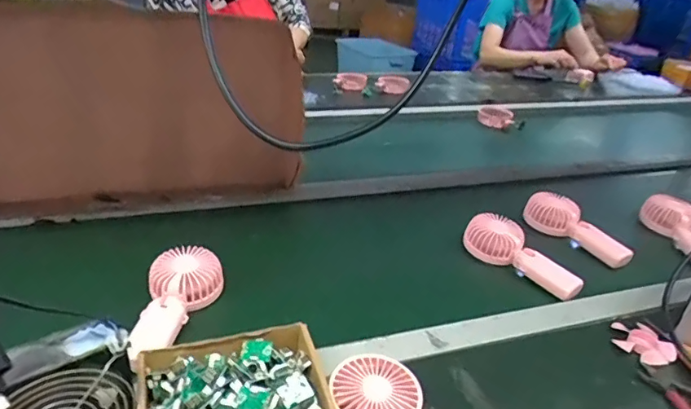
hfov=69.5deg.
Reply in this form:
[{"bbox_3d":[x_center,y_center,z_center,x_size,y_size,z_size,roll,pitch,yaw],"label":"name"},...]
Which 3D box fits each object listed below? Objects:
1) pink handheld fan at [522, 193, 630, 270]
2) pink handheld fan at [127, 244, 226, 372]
[{"bbox_3d":[0.391,0.036,0.835,0.048,0.066,0.174,-21,39,-40],"label":"pink handheld fan"},{"bbox_3d":[-0.210,0.116,0.603,0.085,0.033,0.170,11,44,9],"label":"pink handheld fan"}]

